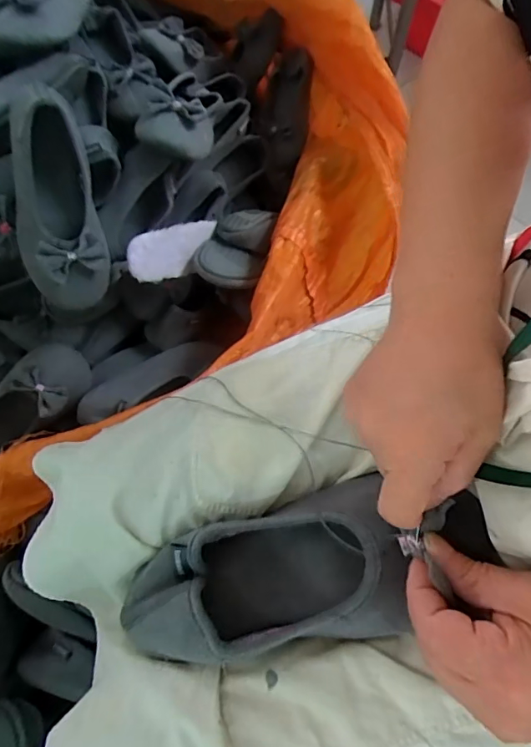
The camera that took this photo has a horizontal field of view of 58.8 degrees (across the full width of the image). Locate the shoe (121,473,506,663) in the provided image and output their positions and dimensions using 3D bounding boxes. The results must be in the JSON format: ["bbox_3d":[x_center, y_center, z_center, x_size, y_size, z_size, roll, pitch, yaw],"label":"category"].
[{"bbox_3d":[0.022,0.126,0.305,0.236,0.056,0.091,-17,69,4],"label":"shoe"}]

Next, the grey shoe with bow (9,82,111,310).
[{"bbox_3d":[-0.250,-0.203,0.562,0.100,0.066,0.250,-5,105,-3],"label":"grey shoe with bow"}]

